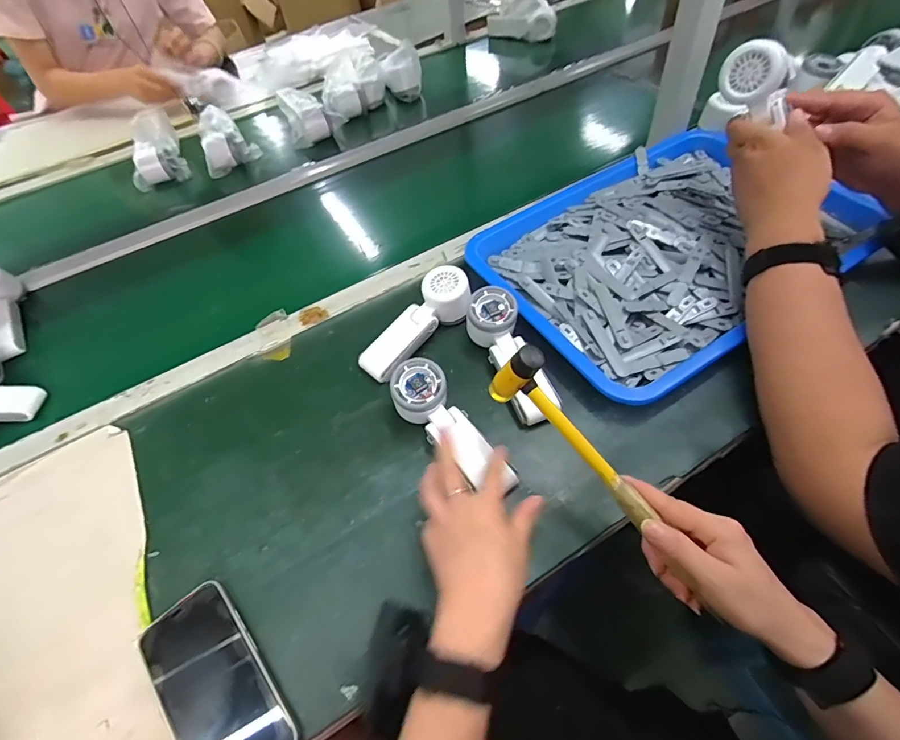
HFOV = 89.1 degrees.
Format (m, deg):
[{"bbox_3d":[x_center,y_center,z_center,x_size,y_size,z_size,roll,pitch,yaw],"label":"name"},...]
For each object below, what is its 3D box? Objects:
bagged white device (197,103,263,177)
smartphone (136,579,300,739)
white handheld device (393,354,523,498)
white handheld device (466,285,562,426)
[{"bbox_3d":[-0.445,-0.454,0.891,0.107,0.059,0.126,-29,55,-13],"label":"bagged white device"},{"bbox_3d":[-0.192,0.258,0.373,0.076,0.007,0.157,-35,59,-23],"label":"smartphone"},{"bbox_3d":[0.002,0.061,0.474,0.055,0.041,0.167,-37,69,-18],"label":"white handheld device"},{"bbox_3d":[0.071,-0.018,0.516,0.057,0.060,0.161,-23,56,-10],"label":"white handheld device"}]

